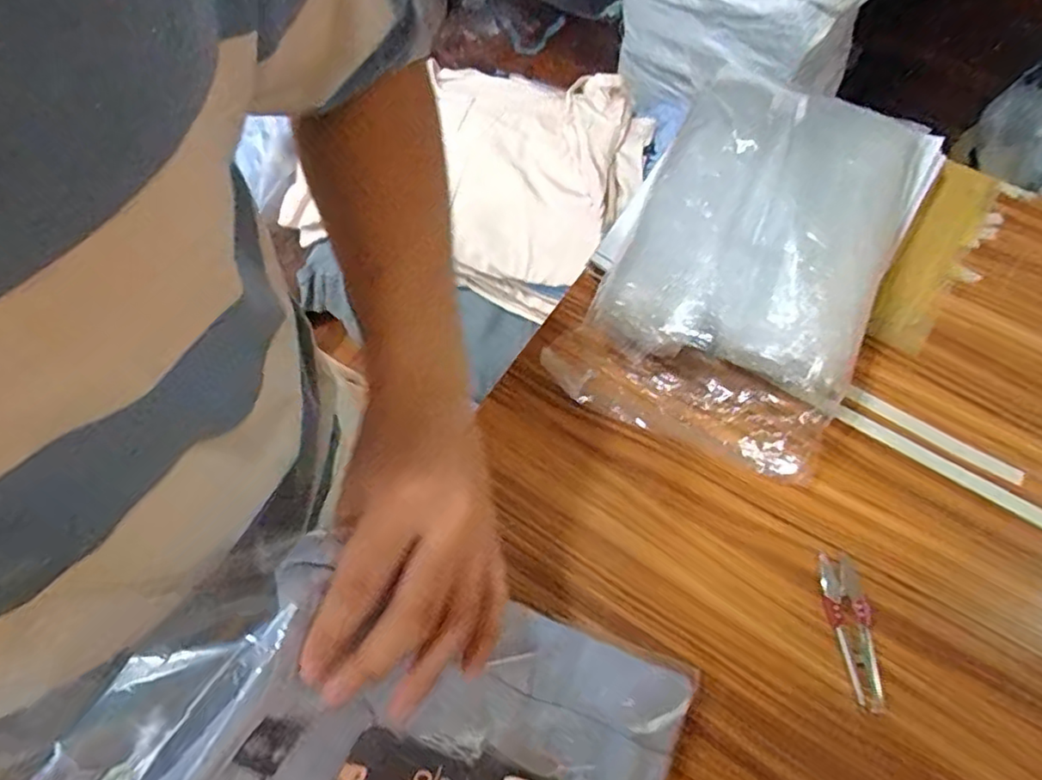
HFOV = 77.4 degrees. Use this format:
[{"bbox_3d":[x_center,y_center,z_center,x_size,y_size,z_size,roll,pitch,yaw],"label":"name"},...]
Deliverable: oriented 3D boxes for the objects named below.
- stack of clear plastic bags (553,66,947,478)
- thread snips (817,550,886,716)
[{"bbox_3d":[0.179,-0.107,0.507,0.203,0.095,0.311,26,69,14],"label":"stack of clear plastic bags"},{"bbox_3d":[0.222,0.159,0.432,0.029,0.005,0.096,-8,65,-1],"label":"thread snips"}]

